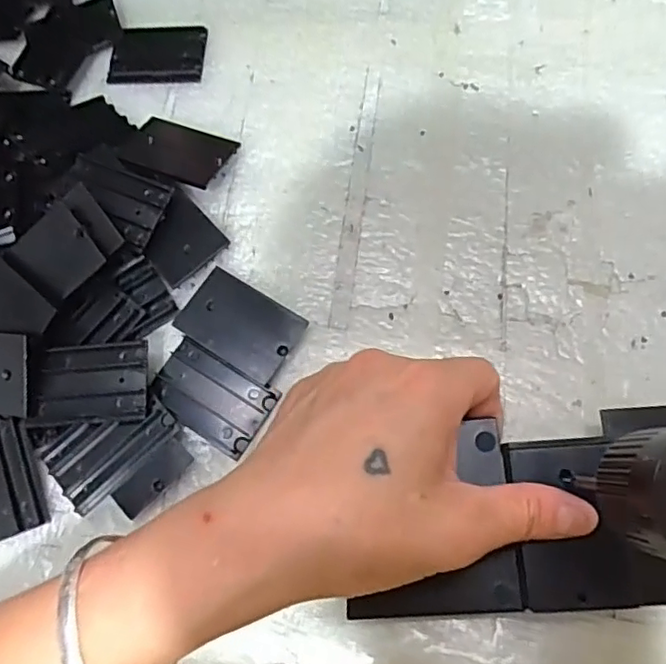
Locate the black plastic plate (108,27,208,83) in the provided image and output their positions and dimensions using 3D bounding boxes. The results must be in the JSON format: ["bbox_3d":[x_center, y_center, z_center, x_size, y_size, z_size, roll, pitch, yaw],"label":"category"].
[{"bbox_3d":[-0.099,-0.157,0.343,0.053,0.004,0.035,1,77,6],"label":"black plastic plate"}]

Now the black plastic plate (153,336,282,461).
[{"bbox_3d":[-0.056,0.030,0.274,0.054,0.007,0.034,30,77,15],"label":"black plastic plate"}]

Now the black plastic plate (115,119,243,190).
[{"bbox_3d":[-0.081,-0.093,0.311,0.053,0.004,0.039,20,55,12],"label":"black plastic plate"}]

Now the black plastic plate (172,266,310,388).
[{"bbox_3d":[-0.043,-0.004,0.282,0.055,0.004,0.035,30,83,15],"label":"black plastic plate"}]

